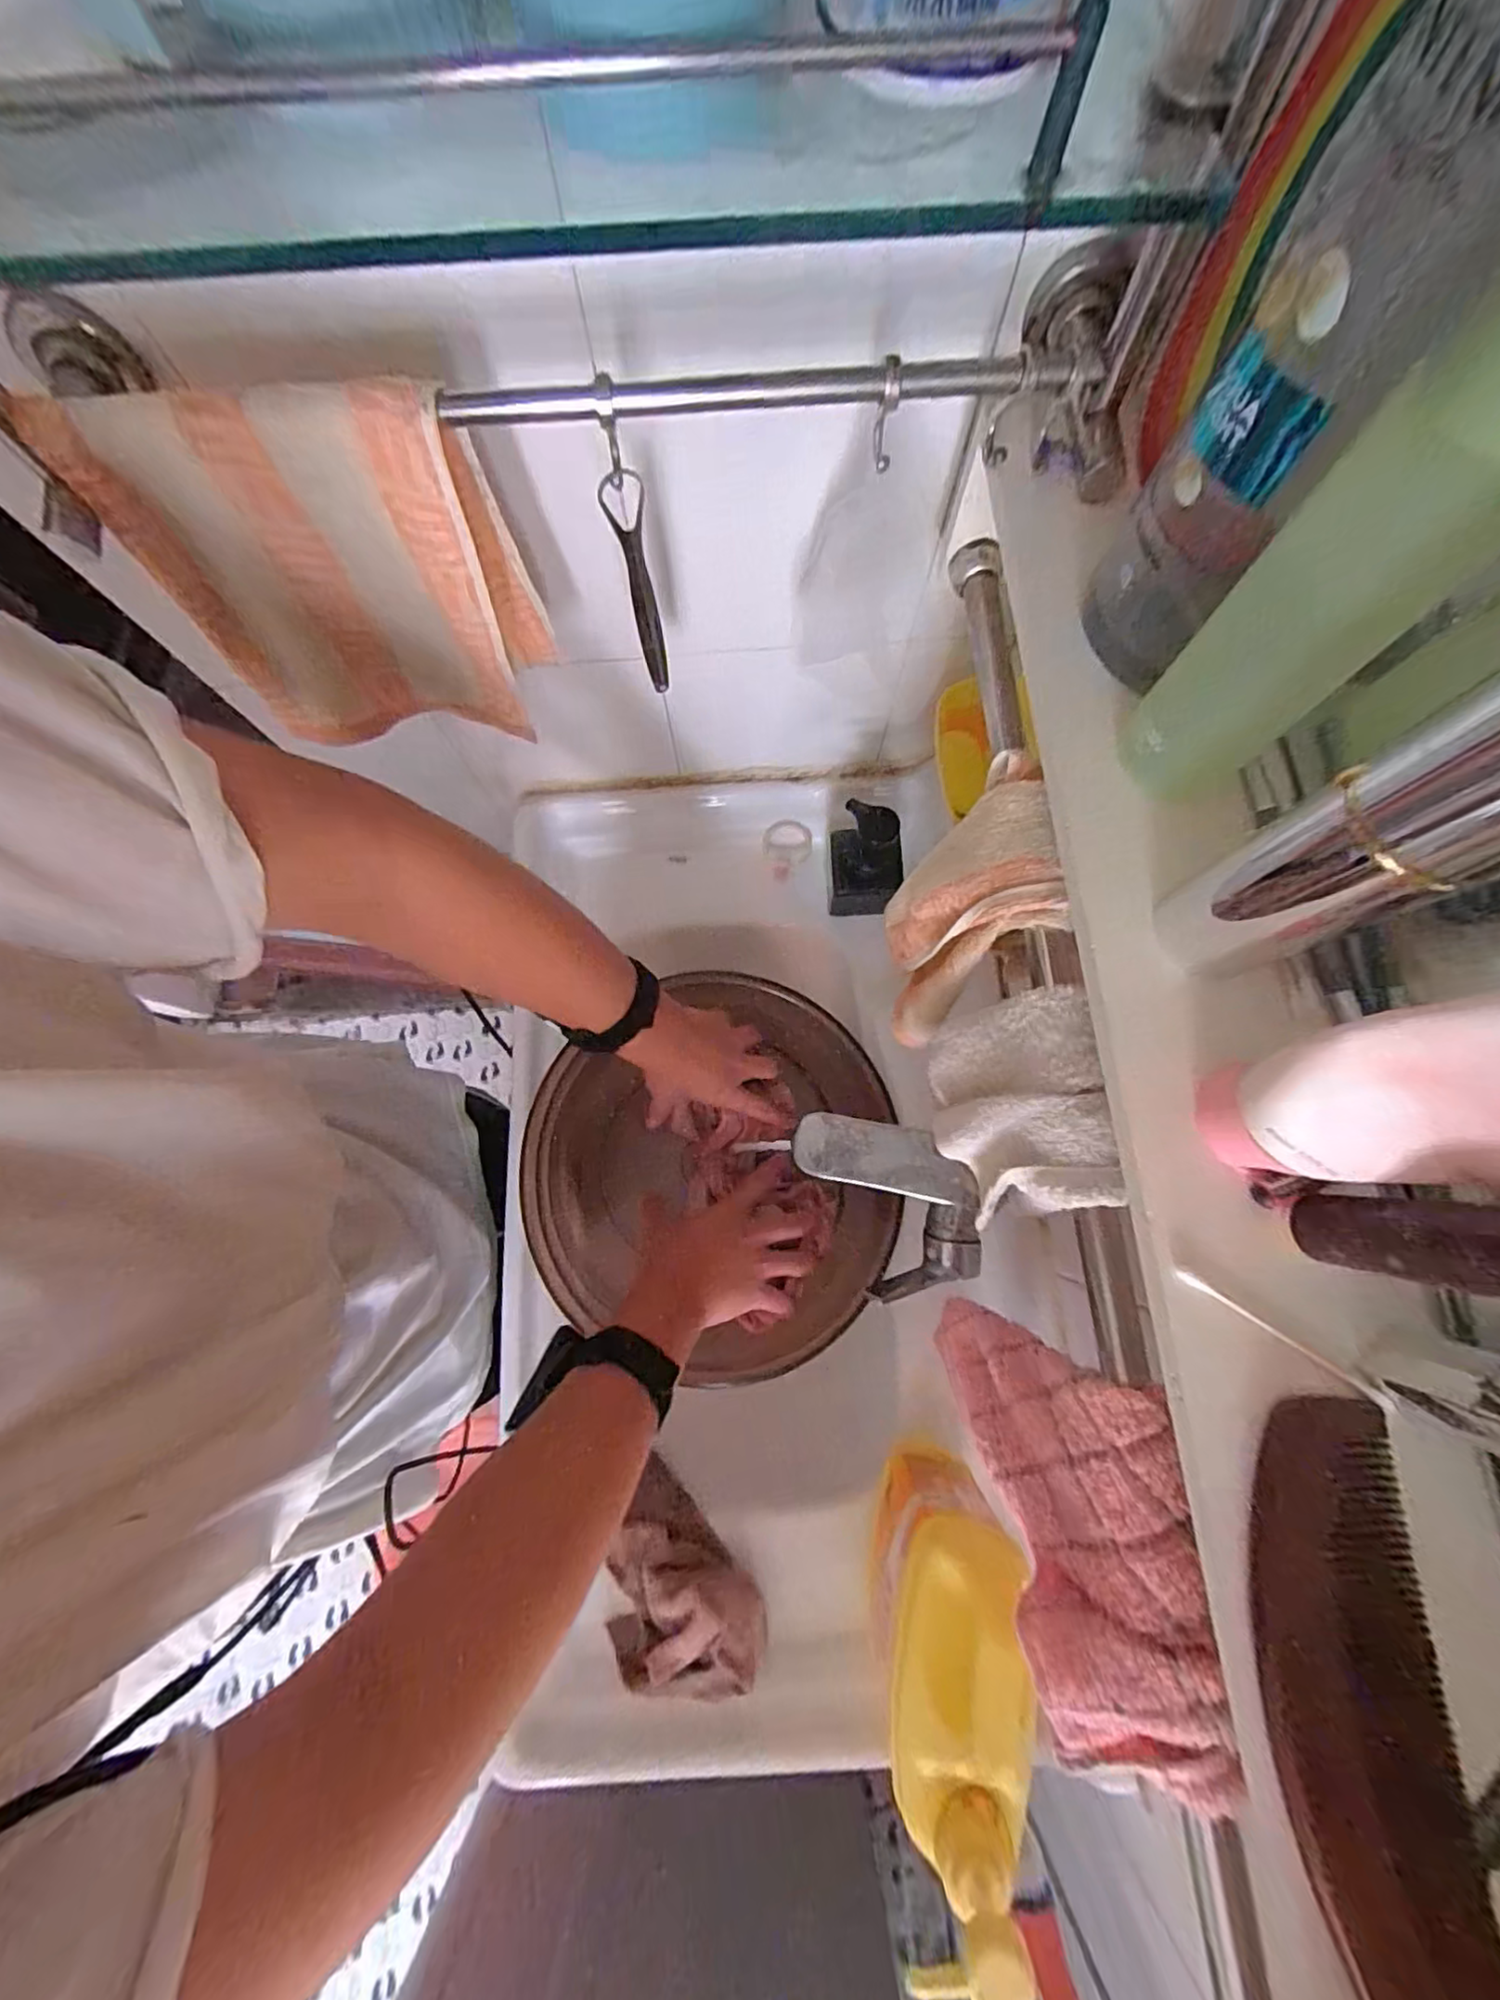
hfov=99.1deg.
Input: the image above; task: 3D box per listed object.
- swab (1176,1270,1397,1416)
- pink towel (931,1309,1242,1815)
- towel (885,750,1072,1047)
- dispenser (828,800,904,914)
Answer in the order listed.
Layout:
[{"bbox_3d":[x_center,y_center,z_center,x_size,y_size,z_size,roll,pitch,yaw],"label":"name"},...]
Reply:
[{"bbox_3d":[0.173,0.110,0.208,0.070,0.005,0.004,33,79,8],"label":"swab"},{"bbox_3d":[0.149,0.249,0.328,0.058,0.168,0.145,-2,76,0],"label":"pink towel"},{"bbox_3d":[0.129,-0.051,0.398,0.053,0.164,0.121,-3,76,0],"label":"towel"},{"bbox_3d":[0.108,-0.128,0.608,0.071,0.131,0.071,0,76,1],"label":"dispenser"}]

